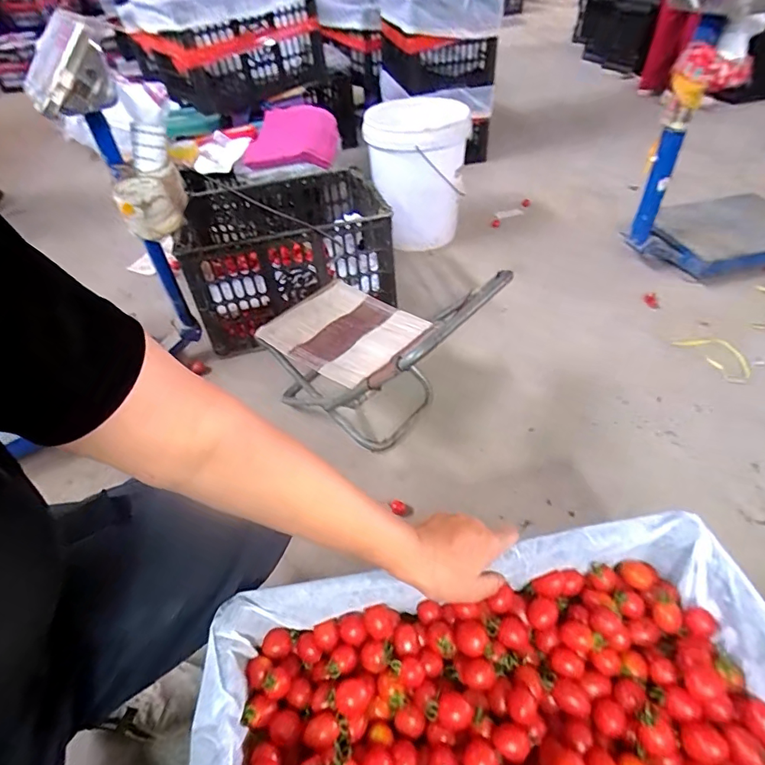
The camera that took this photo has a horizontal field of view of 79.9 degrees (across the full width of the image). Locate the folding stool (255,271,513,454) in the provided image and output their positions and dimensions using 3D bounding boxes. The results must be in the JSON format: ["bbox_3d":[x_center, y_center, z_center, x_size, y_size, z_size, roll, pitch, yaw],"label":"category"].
[{"bbox_3d":[-0.017,-0.054,0.880,0.414,0.352,0.280,27,53,30],"label":"folding stool"}]

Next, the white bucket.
[{"bbox_3d":[0.114,-0.653,1.459,0.295,0.387,0.322,-1,44,6],"label":"white bucket"}]

